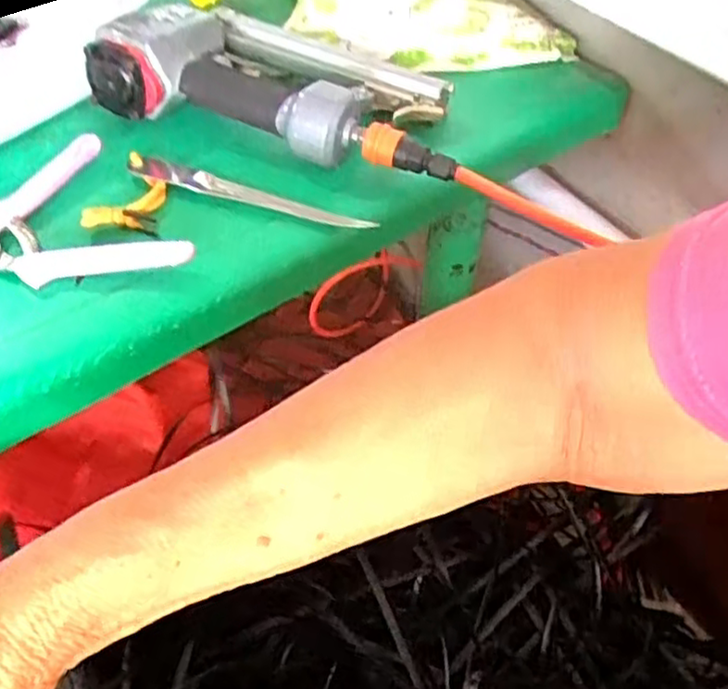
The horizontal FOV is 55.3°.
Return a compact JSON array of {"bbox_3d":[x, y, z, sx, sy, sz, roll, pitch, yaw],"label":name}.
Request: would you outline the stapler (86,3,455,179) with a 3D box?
[{"bbox_3d":[-0.052,-0.202,0.517,0.265,0.053,0.142,16,49,9],"label":"stapler"}]

